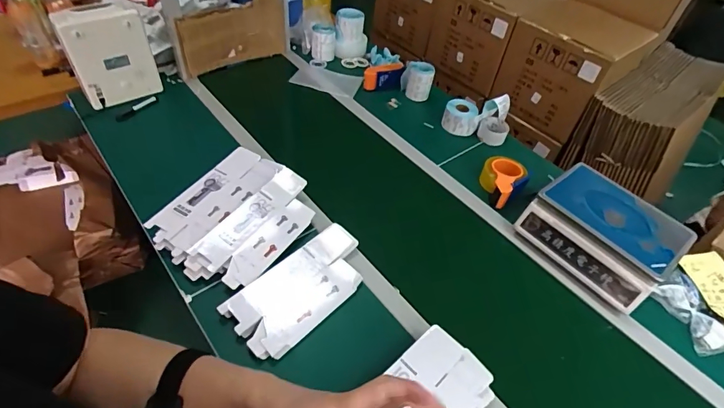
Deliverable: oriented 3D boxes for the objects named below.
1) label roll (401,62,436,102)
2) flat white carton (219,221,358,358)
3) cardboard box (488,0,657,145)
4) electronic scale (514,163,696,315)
[{"bbox_3d":[0.178,-0.398,1.305,0.100,0.099,0.083,9,47,2],"label":"label roll"},{"bbox_3d":[-0.115,0.161,0.785,0.148,0.023,0.286,39,57,21],"label":"flat white carton"},{"bbox_3d":[0.840,-0.585,1.693,0.414,0.361,0.448,38,55,26],"label":"cardboard box"},{"bbox_3d":[0.527,0.062,0.885,0.223,0.119,0.279,-28,56,-28],"label":"electronic scale"}]

